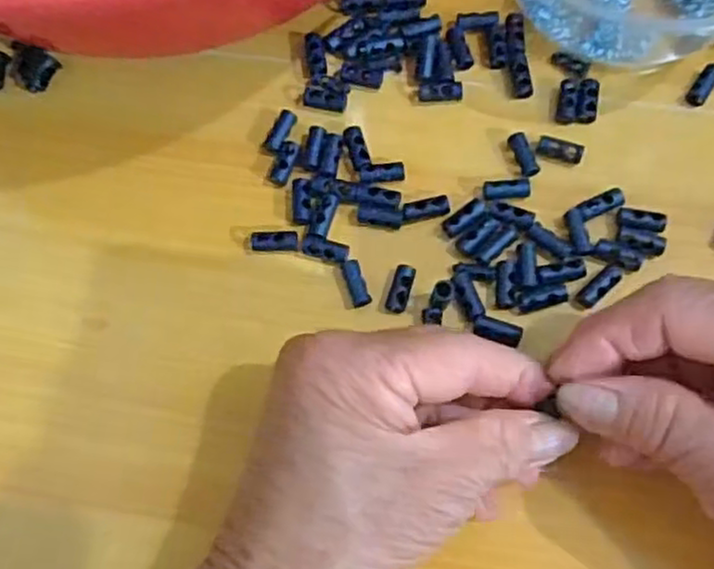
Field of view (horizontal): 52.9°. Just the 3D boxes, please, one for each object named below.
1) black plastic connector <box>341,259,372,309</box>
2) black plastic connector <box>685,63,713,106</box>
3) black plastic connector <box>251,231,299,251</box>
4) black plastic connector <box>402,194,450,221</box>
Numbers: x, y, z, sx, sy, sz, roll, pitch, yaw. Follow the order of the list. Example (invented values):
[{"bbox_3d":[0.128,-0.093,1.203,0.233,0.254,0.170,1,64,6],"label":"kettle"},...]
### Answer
[{"bbox_3d":[0.000,0.000,0.282,0.008,0.007,0.019,-20,74,-5],"label":"black plastic connector"},{"bbox_3d":[0.147,-0.085,0.303,0.008,0.004,0.022,34,77,10],"label":"black plastic connector"},{"bbox_3d":[-0.033,-0.017,0.289,0.018,0.008,0.008,4,74,2],"label":"black plastic connector"},{"bbox_3d":[0.028,-0.031,0.290,0.019,0.005,0.008,-10,74,-2],"label":"black plastic connector"}]

